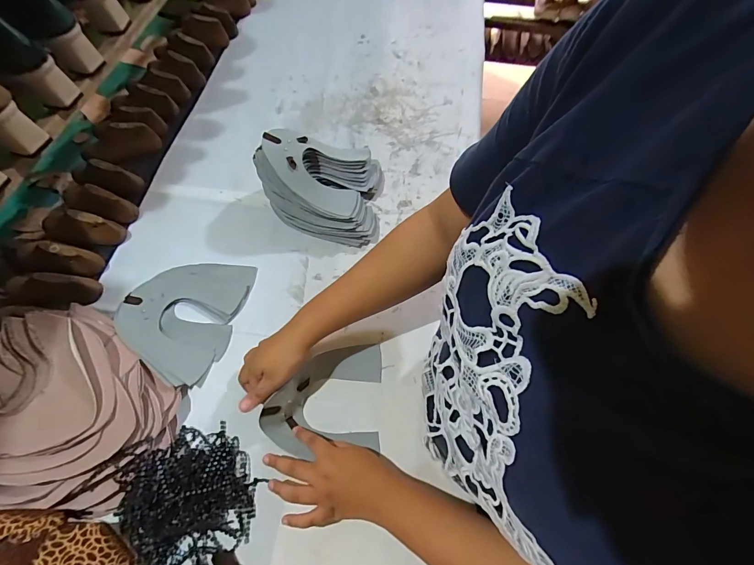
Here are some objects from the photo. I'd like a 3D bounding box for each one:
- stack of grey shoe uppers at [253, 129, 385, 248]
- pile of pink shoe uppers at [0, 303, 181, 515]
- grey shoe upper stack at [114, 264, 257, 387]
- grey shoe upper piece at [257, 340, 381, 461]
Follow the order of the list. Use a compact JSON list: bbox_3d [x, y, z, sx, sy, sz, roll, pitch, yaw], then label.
[{"bbox_3d":[-0.086,-0.160,0.564,0.176,0.109,0.163,3,64,4],"label":"stack of grey shoe uppers"},{"bbox_3d":[-0.403,0.164,0.438,0.263,0.072,0.232,33,70,16],"label":"pile of pink shoe uppers"},{"bbox_3d":[-0.288,0.042,0.518,0.164,0.025,0.181,12,65,8],"label":"grey shoe upper stack"},{"bbox_3d":[-0.067,0.147,0.454,0.155,0.043,0.125,-9,64,-2],"label":"grey shoe upper piece"}]

